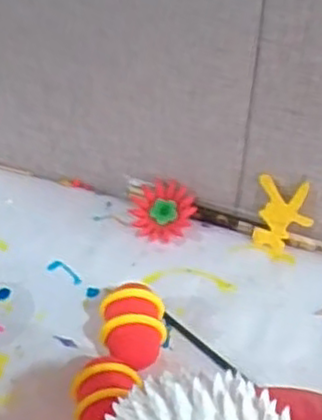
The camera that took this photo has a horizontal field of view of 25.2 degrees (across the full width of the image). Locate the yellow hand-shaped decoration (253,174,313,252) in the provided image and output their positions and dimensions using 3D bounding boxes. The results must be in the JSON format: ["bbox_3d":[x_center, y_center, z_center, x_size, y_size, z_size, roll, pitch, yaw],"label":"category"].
[{"bbox_3d":[0.087,0.004,0.512,0.038,0.054,0.005,11,23,14],"label":"yellow hand-shaped decoration"}]

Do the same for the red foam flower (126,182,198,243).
[{"bbox_3d":[0.001,0.003,0.537,0.046,0.009,0.044,-3,71,8],"label":"red foam flower"}]

